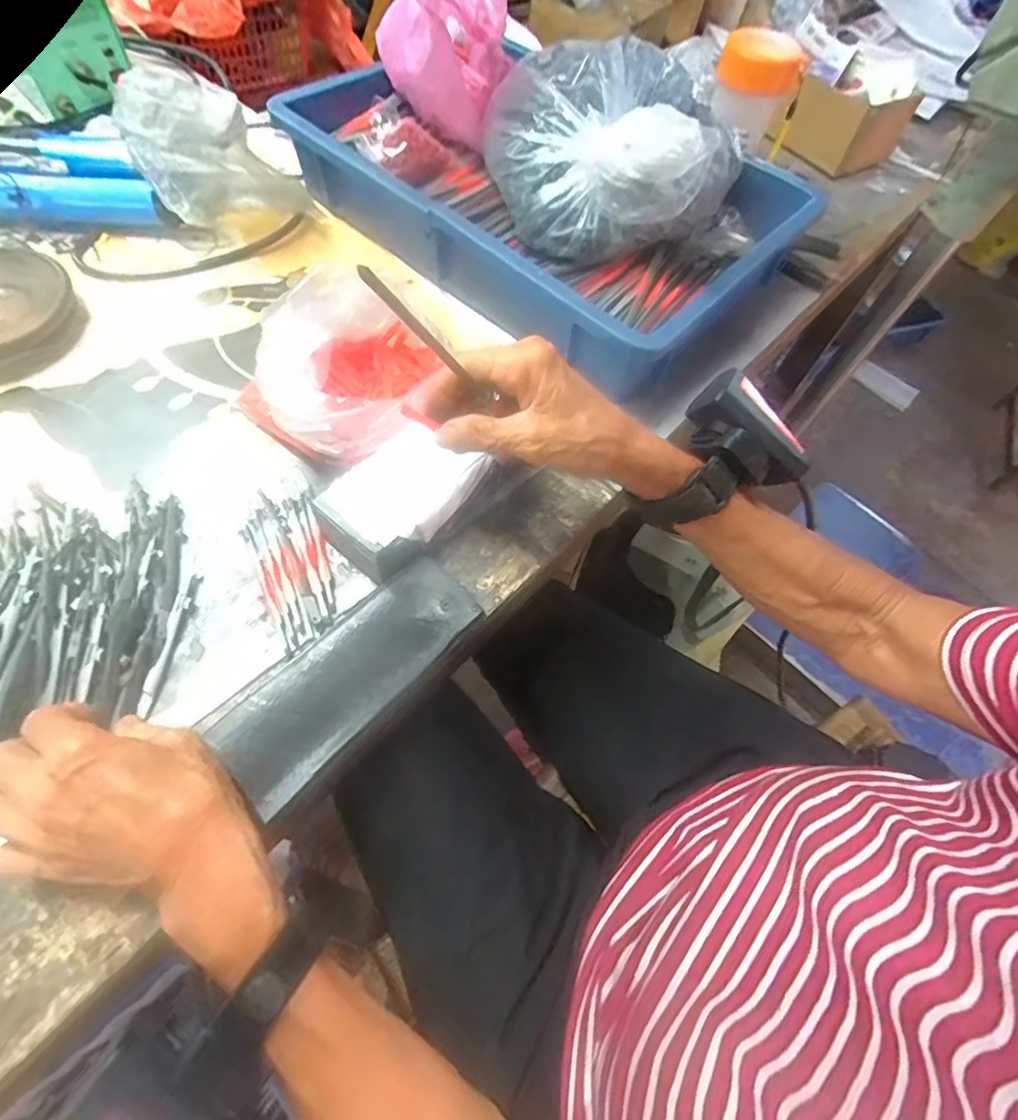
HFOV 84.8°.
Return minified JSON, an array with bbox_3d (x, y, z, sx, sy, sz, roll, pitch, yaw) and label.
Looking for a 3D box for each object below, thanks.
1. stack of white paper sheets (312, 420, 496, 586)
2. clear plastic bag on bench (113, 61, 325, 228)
[{"bbox_3d":[-0.070,-0.039,0.355,0.067,0.023,0.100,33,68,17],"label":"stack of white paper sheets"},{"bbox_3d":[-0.254,-0.333,0.475,0.102,0.108,0.125,37,63,14],"label":"clear plastic bag on bench"}]

